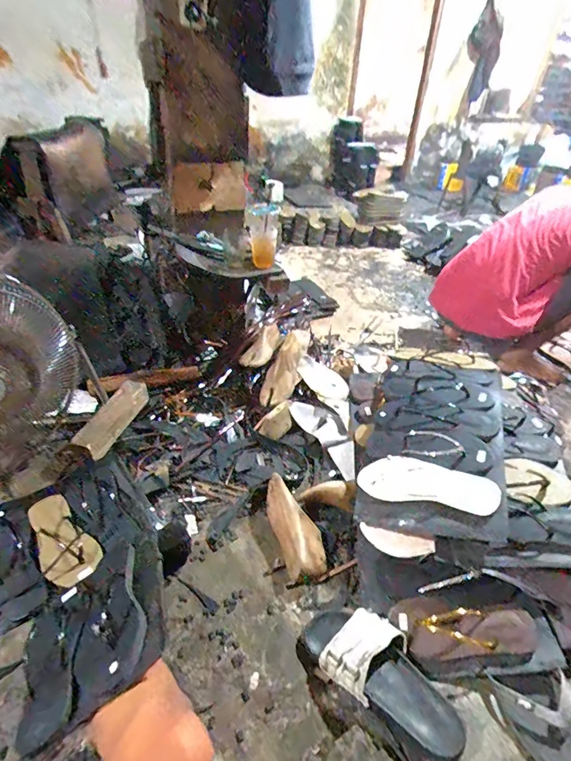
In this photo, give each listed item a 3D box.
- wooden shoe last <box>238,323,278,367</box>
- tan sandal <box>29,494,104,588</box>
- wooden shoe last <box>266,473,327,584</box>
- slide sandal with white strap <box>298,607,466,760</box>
[{"bbox_3d":[-0.065,-0.098,1.211,0.050,0.053,0.175,21,54,24],"label":"wooden shoe last"},{"bbox_3d":[-0.431,0.300,0.779,0.088,0.028,0.203,-28,47,-35],"label":"tan sandal"},{"bbox_3d":[0.016,0.293,0.837,0.085,0.068,0.224,-10,38,-17],"label":"wooden shoe last"},{"bbox_3d":[0.152,0.451,0.640,0.264,0.060,0.122,25,42,27],"label":"slide sandal with white strap"}]

